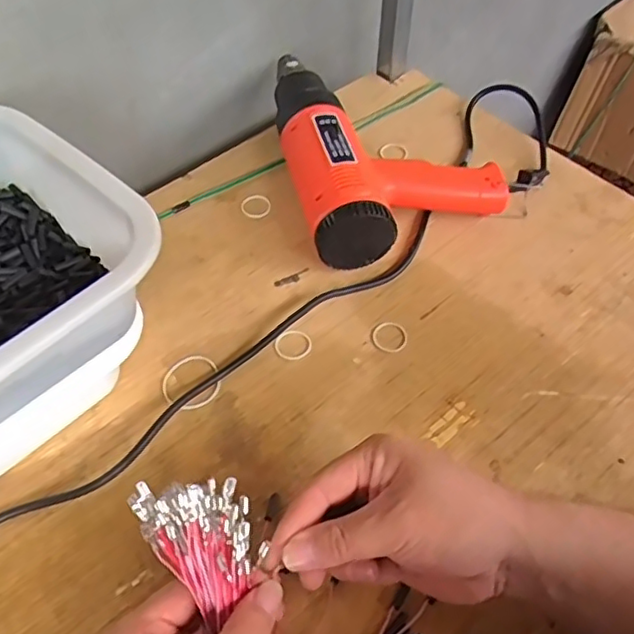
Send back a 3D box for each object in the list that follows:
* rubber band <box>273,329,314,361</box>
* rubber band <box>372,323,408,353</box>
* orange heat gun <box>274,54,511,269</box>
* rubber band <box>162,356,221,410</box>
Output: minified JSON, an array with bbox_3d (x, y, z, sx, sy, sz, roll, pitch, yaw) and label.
[{"bbox_3d":[-0.020,0.022,0.510,0.029,0.004,0.029,-1,54,1],"label":"rubber band"},{"bbox_3d":[0.060,0.016,0.514,0.029,0.004,0.028,-1,54,1],"label":"rubber band"},{"bbox_3d":[0.041,-0.177,0.612,0.185,0.071,0.271,-20,56,-12],"label":"orange heat gun"},{"bbox_3d":[-0.099,0.051,0.492,0.044,0.004,0.048,-1,54,1],"label":"rubber band"}]

